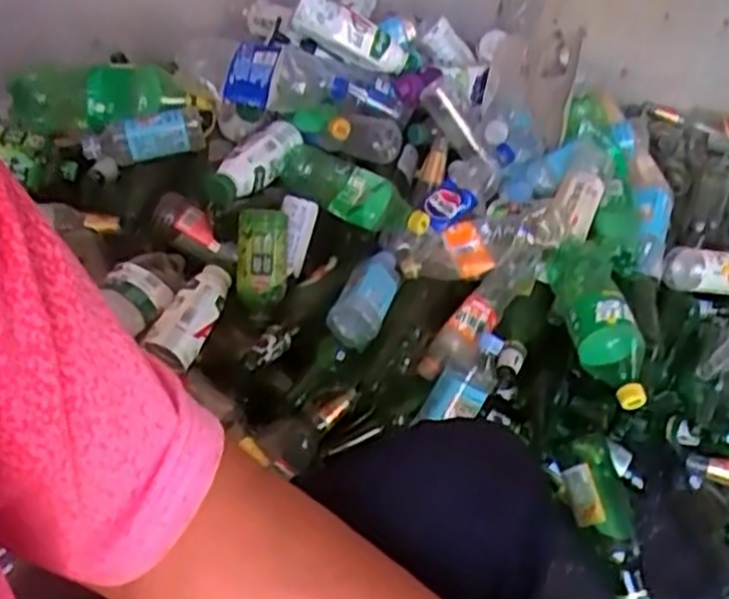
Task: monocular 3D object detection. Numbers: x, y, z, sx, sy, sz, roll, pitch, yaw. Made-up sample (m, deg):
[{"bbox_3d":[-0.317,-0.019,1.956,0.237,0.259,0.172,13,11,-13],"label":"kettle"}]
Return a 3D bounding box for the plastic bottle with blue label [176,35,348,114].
[{"bbox_3d":[-0.152,-0.315,1.141,0.249,0.070,0.081,9,38,4],"label":"plastic bottle with blue label"}]

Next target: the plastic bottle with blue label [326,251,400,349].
[{"bbox_3d":[0.006,-0.013,1.034,0.062,0.055,0.166,14,38,9],"label":"plastic bottle with blue label"}]

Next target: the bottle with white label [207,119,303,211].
[{"bbox_3d":[-0.157,-0.185,1.099,0.065,0.051,0.198,20,40,17],"label":"bottle with white label"}]

